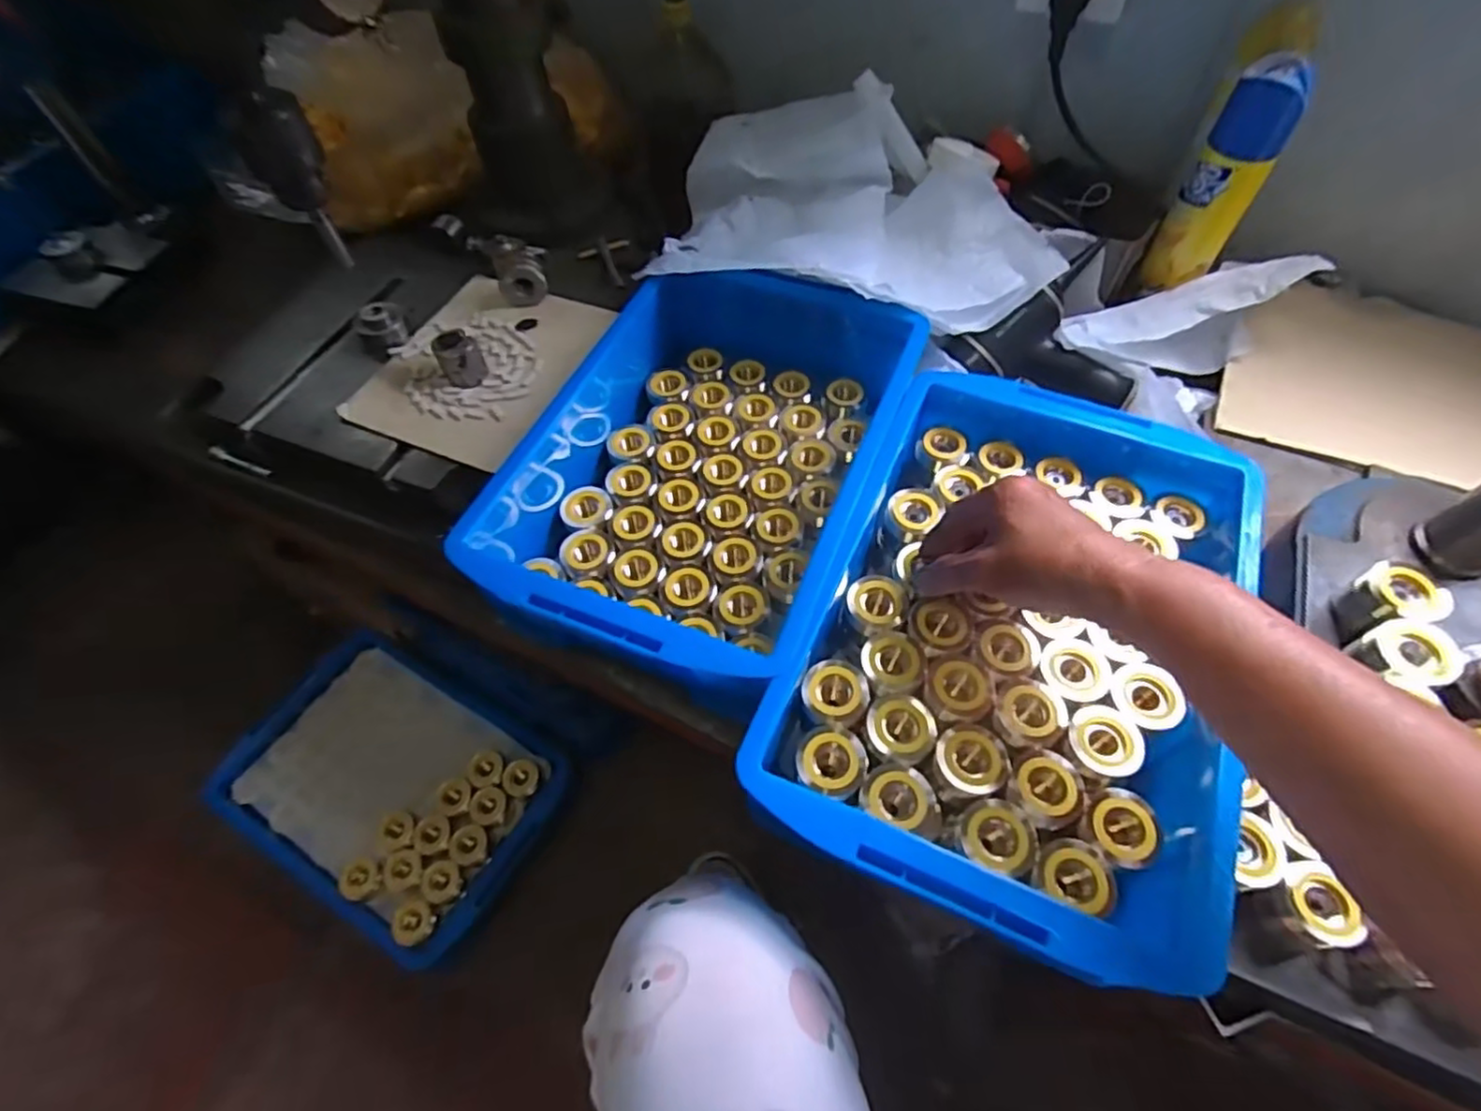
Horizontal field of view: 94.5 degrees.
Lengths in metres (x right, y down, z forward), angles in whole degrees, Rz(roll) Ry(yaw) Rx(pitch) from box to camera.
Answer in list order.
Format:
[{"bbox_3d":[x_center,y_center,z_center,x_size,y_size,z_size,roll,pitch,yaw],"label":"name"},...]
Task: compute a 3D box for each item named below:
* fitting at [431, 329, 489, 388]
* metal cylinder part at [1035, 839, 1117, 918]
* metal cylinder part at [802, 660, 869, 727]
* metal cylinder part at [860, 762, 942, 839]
[{"bbox_3d":[-0.228,-0.159,0.560,0.033,0.042,0.026,-26,60,-13],"label":"fitting"},{"bbox_3d":[0.177,0.173,0.367,0.037,0.026,0.037,-1,57,2],"label":"metal cylinder part"},{"bbox_3d":[0.059,0.087,0.426,0.039,0.025,0.036,-1,57,2],"label":"metal cylinder part"},{"bbox_3d":[0.091,0.138,0.391,0.043,0.033,0.036,6,58,7],"label":"metal cylinder part"}]

